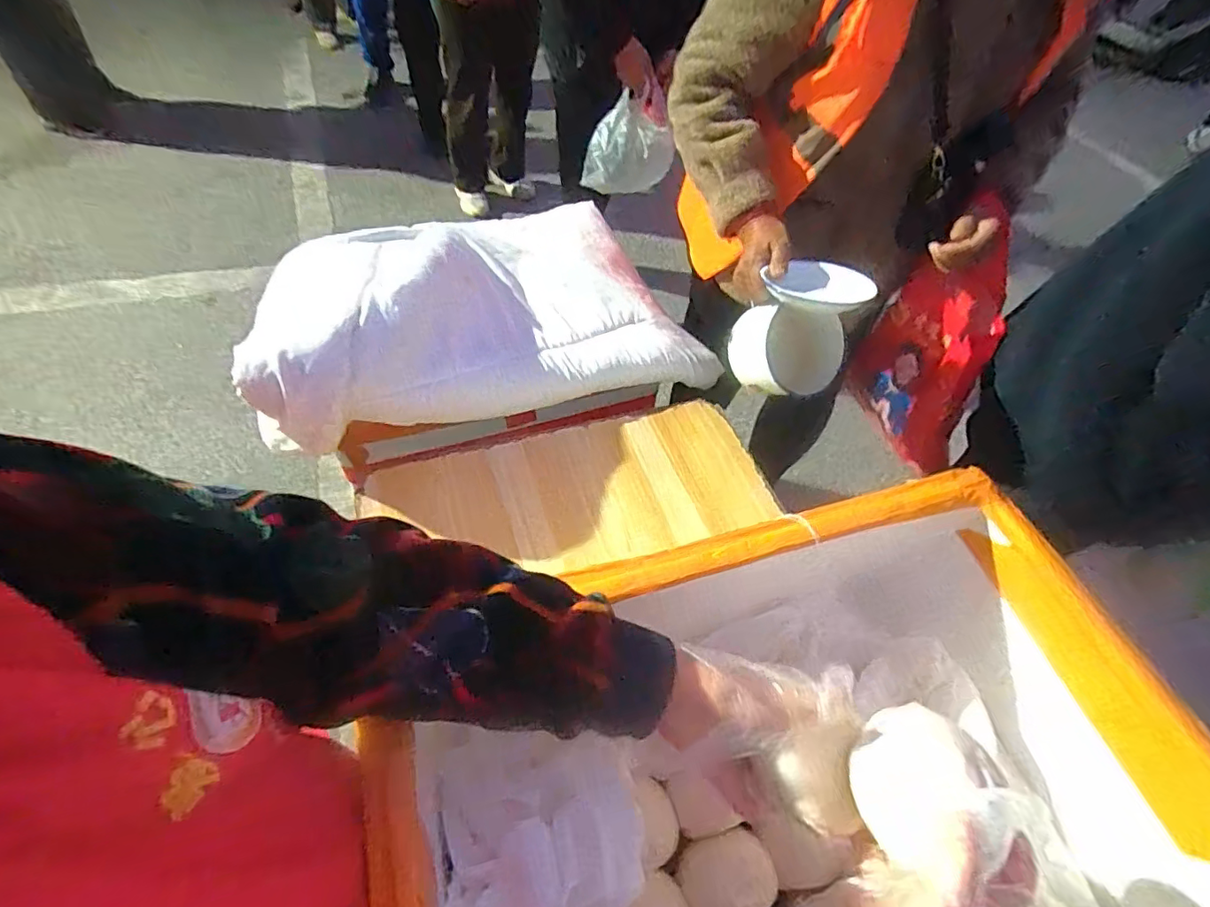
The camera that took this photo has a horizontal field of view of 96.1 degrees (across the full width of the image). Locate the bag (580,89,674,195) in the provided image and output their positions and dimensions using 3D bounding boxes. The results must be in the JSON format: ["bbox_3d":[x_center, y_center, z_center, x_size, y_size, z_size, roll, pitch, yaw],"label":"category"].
[{"bbox_3d":[0.063,-0.796,1.440,0.218,0.214,0.101,8,50,0],"label":"bag"}]

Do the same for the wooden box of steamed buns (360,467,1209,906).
[{"bbox_3d":[0.156,0.269,0.427,0.583,0.228,0.369,-12,52,-16],"label":"wooden box of steamed buns"}]

